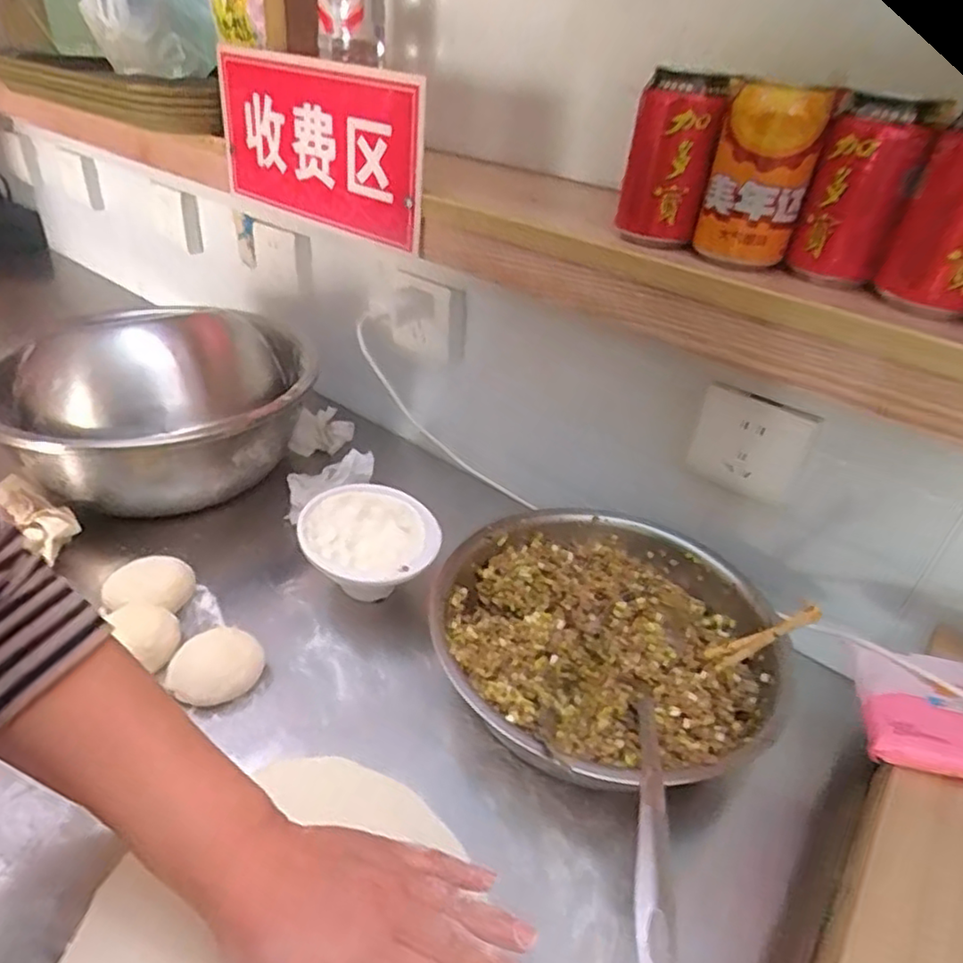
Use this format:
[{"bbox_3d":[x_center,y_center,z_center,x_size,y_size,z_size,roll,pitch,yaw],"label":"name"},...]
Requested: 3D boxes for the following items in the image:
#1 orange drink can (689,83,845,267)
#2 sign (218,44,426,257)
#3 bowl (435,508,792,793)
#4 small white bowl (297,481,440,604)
[{"bbox_3d":[0.190,-0.208,0.448,0.065,0.103,0.057,16,37,15],"label":"orange drink can"},{"bbox_3d":[-0.165,-0.329,0.649,0.297,0.150,0.015,29,42,29],"label":"sign"},{"bbox_3d":[0.095,0.115,0.501,0.254,0.079,0.255,4,35,-3],"label":"bowl"},{"bbox_3d":[-0.102,0.066,0.589,0.119,0.072,0.132,4,35,-2],"label":"small white bowl"}]

